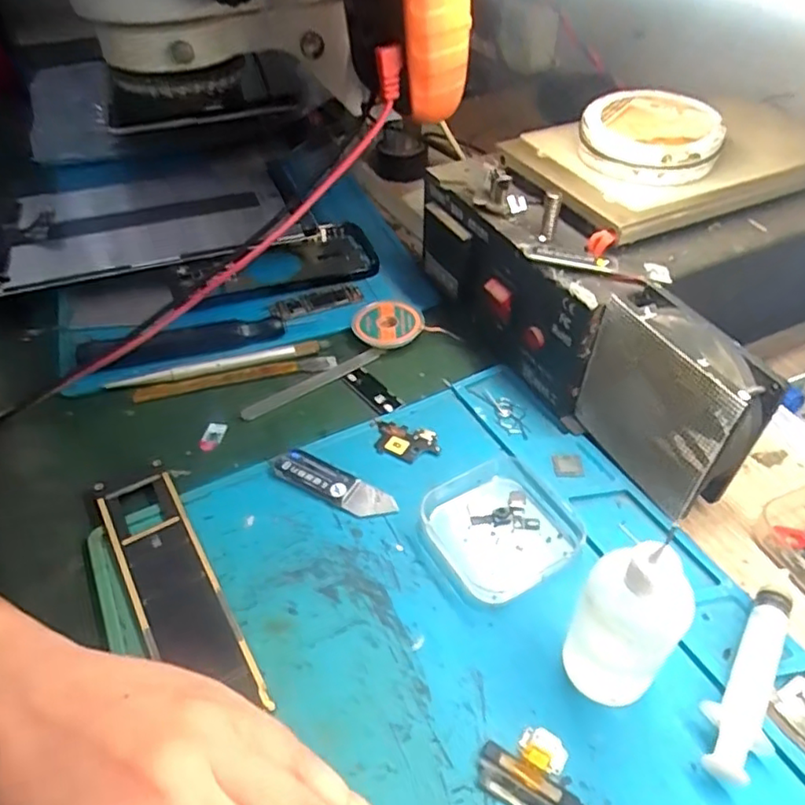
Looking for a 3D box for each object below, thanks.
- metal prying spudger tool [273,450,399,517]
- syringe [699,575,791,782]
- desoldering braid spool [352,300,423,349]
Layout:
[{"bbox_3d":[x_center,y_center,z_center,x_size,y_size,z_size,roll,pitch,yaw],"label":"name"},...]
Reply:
[{"bbox_3d":[-0.035,0.042,0.318,0.066,0.007,0.018,20,49,22],"label":"metal prying spudger tool"},{"bbox_3d":[0.135,0.105,0.243,0.021,0.014,0.084,25,51,26],"label":"syringe"},{"bbox_3d":[-0.010,-0.052,0.413,0.044,0.011,0.044,-1,44,1],"label":"desoldering braid spool"}]

